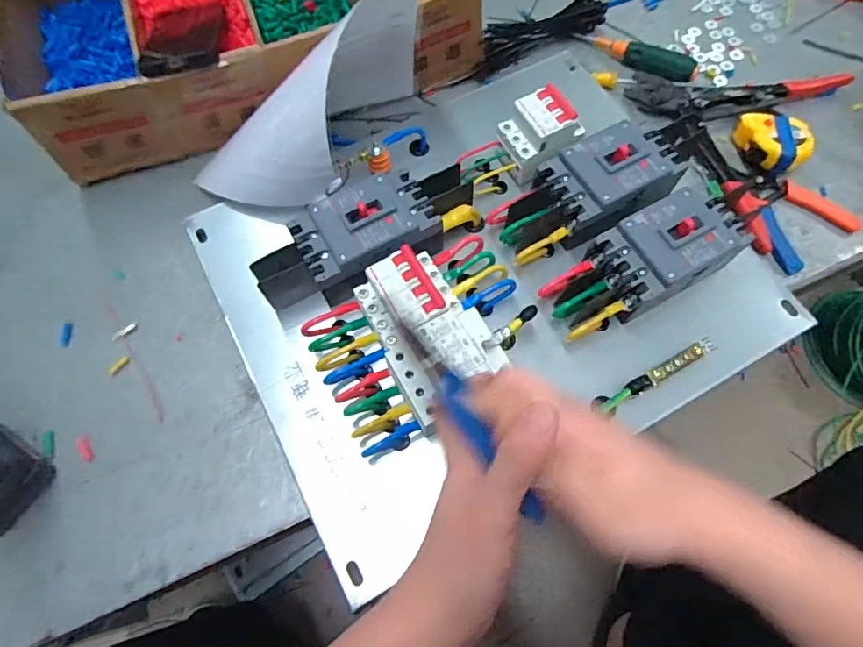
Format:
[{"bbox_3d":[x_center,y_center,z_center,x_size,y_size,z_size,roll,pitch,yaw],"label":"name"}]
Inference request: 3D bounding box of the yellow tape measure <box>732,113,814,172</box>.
[{"bbox_3d":[0.391,-0.204,0.582,0.071,0.035,0.077,-4,66,-1],"label":"yellow tape measure"}]

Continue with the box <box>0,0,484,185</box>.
[{"bbox_3d":[-0.233,-0.405,0.641,0.531,0.125,0.331,-25,69,-10],"label":"box"}]

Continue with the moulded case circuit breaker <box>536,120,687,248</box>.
[{"bbox_3d":[0.180,-0.142,0.510,0.127,0.065,0.089,-30,70,-12],"label":"moulded case circuit breaker"}]

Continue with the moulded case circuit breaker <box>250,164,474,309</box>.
[{"bbox_3d":[-0.058,-0.084,0.496,0.225,0.069,0.088,-28,69,-11],"label":"moulded case circuit breaker"}]

